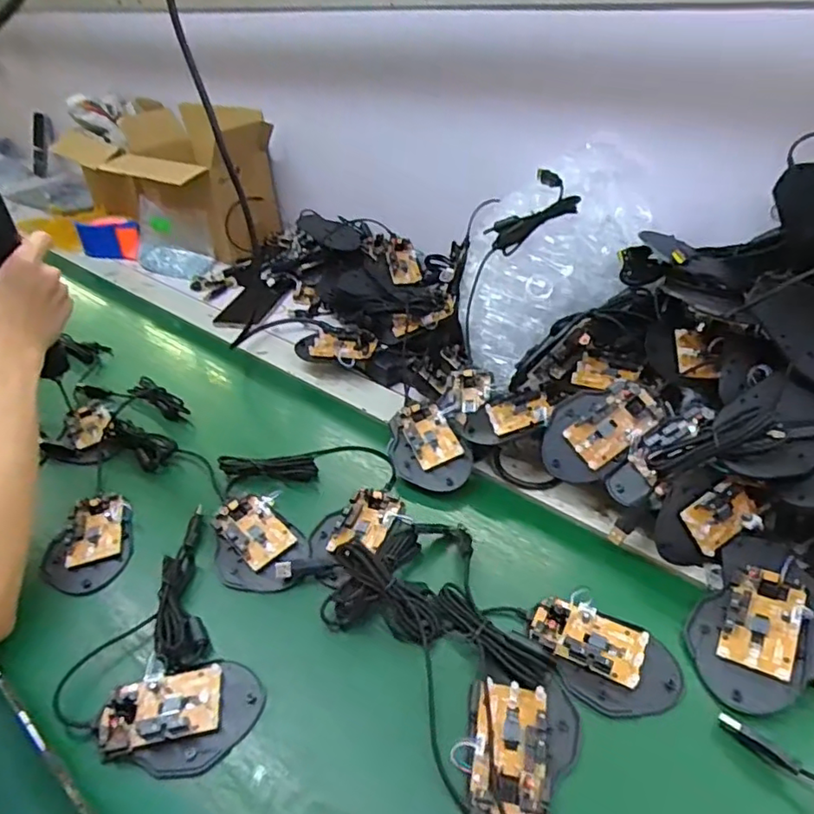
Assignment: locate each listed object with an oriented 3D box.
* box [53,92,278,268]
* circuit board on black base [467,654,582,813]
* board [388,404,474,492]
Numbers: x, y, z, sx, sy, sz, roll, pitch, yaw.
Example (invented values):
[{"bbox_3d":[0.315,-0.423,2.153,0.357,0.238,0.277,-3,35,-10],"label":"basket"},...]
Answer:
[{"bbox_3d":[-0.430,-0.410,1.061,0.369,0.222,0.195,22,44,30],"label":"box"},{"bbox_3d":[0.074,0.219,0.377,0.070,0.018,0.097,6,38,13],"label":"circuit board on black base"},{"bbox_3d":[0.020,0.043,0.585,0.070,0.016,0.099,-32,61,-8],"label":"board"}]

